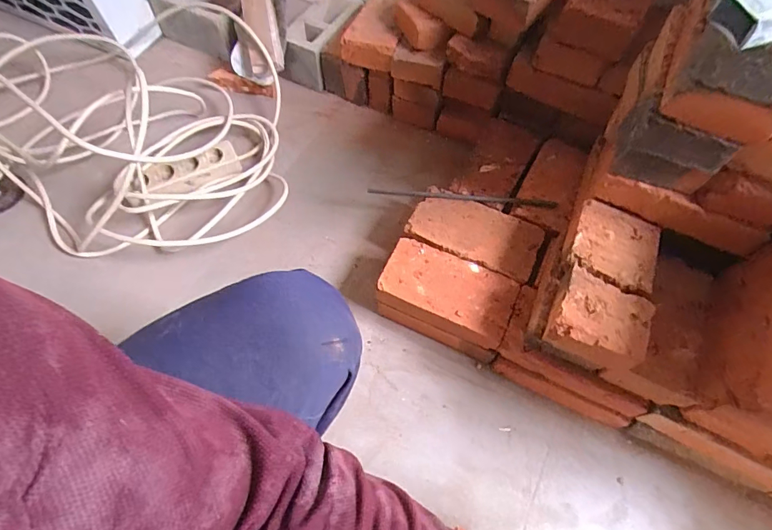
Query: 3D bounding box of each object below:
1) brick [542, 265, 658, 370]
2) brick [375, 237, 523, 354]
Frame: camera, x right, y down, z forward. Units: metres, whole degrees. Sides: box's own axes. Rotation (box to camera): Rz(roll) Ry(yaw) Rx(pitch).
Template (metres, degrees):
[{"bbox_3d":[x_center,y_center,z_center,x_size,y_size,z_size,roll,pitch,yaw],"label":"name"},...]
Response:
[{"bbox_3d":[0.249,0.065,0.512,0.101,0.058,0.091,24,64,11],"label":"brick"},{"bbox_3d":[0.089,0.039,0.631,0.186,0.041,0.101,23,63,10],"label":"brick"}]

